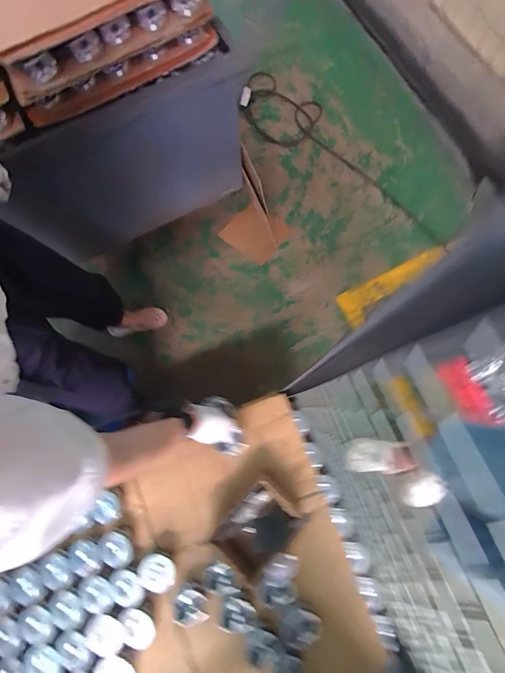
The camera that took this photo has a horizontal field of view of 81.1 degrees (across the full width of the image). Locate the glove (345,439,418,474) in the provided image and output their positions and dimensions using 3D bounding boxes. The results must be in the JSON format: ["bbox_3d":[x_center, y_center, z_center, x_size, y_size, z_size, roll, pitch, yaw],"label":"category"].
[{"bbox_3d":[0.481,0.461,1.132,0.230,0.051,0.119,-7,51,23],"label":"glove"}]

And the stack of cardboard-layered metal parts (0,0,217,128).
[{"bbox_3d":[-0.445,-0.881,0.727,0.503,0.162,0.557,-29,79,-5],"label":"stack of cardboard-layered metal parts"}]

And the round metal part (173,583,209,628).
[{"bbox_3d":[-0.148,0.661,0.719,0.080,0.036,0.072,26,80,6],"label":"round metal part"}]

